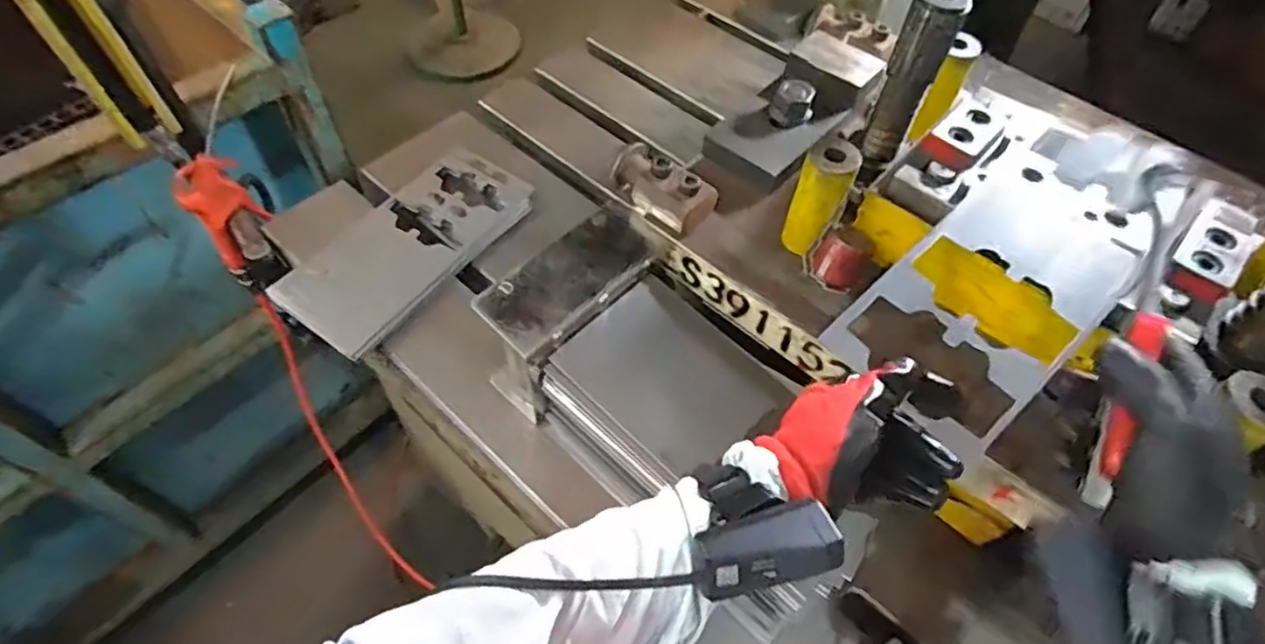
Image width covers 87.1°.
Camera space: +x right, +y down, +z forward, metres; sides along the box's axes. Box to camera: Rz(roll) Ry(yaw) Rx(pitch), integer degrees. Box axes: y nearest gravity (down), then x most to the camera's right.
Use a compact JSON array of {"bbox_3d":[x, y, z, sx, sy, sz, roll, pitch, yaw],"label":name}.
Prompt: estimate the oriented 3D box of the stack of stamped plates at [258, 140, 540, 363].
[{"bbox_3d":[-0.236,-0.087,0.702,0.126,0.025,0.265,31,59,18],"label":"stack of stamped plates"}]

